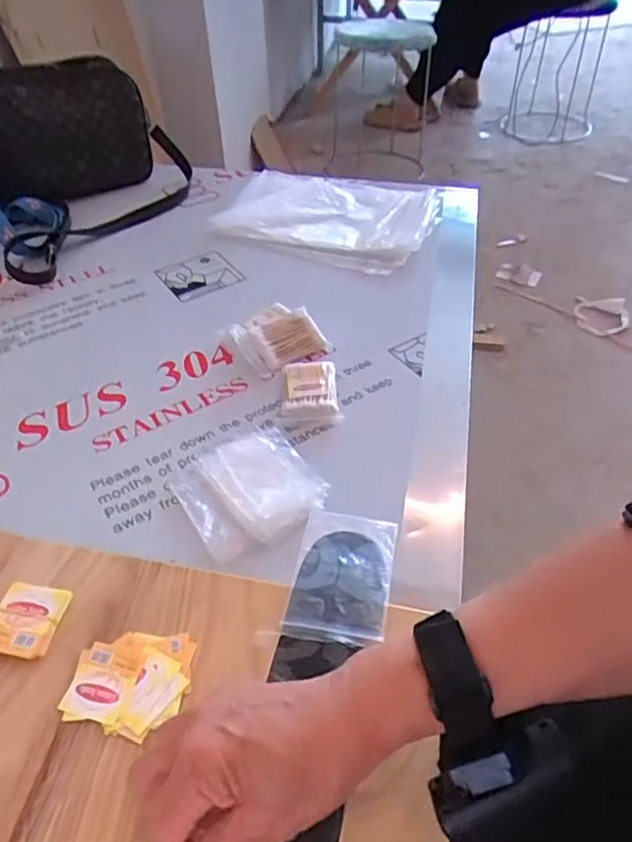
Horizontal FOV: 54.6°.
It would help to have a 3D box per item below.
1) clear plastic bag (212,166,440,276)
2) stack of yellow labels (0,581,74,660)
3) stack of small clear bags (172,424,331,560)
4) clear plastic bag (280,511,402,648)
[{"bbox_3d":[0.020,-0.314,0.933,0.315,0.038,0.250,16,47,18],"label":"clear plastic bag"},{"bbox_3d":[-0.189,0.128,0.398,0.042,0.009,0.050,6,45,8],"label":"stack of yellow labels"},{"bbox_3d":[-0.062,0.054,0.541,0.112,0.012,0.122,-26,49,-22],"label":"stack of small clear bags"},{"bbox_3d":[0.018,0.104,0.423,0.066,0.010,0.099,7,45,9],"label":"clear plastic bag"}]

